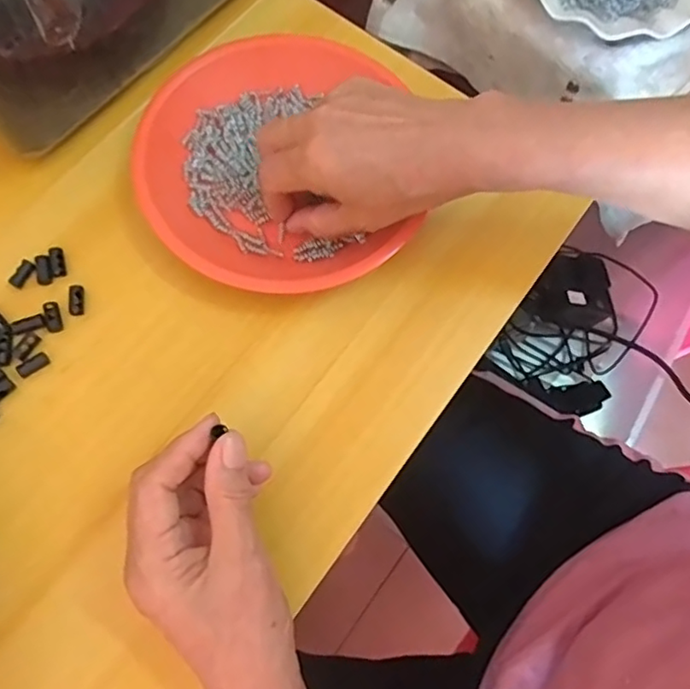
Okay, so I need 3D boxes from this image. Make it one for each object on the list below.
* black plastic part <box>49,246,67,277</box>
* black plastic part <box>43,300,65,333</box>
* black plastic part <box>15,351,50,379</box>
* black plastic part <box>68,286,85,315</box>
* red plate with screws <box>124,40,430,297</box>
[{"bbox_3d":[-0.186,-0.054,0.388,0.009,0.004,0.020,-16,73,-8],"label":"black plastic part"},{"bbox_3d":[-0.184,-0.018,0.377,0.009,0.004,0.020,-18,73,-8],"label":"black plastic part"},{"bbox_3d":[-0.190,0.012,0.365,0.019,0.004,0.009,-36,77,-13],"label":"black plastic part"},{"bbox_3d":[-0.172,-0.028,0.383,0.008,0.005,0.020,-4,85,-4],"label":"black plastic part"},{"bbox_3d":[-0.049,-0.124,0.400,0.172,0.034,0.174,1,72,-2],"label":"red plate with screws"}]

